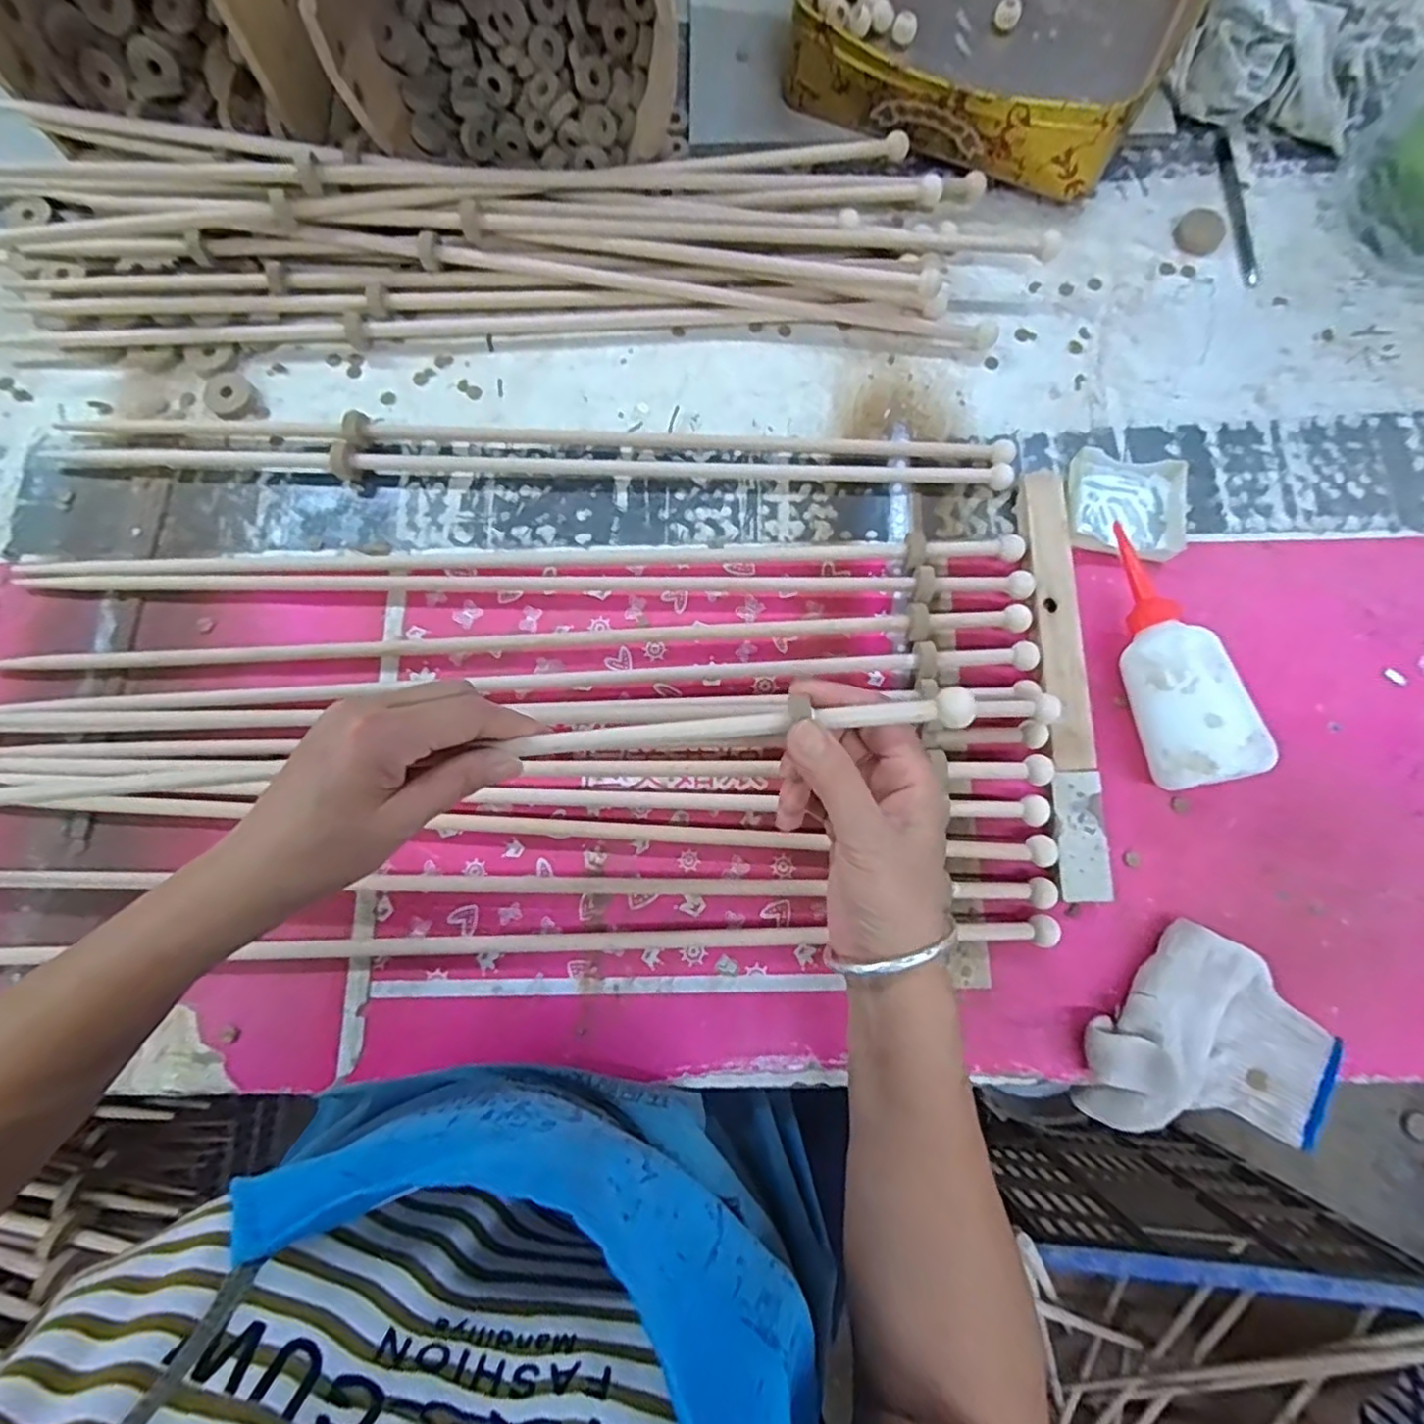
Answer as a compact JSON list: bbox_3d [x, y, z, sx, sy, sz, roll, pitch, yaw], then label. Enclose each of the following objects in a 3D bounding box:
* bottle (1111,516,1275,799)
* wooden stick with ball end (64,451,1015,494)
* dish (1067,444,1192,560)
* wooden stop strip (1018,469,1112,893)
[{"bbox_3d":[0.288,-0.039,0.431,0.054,0.060,0.180,-13,77,-3],"label":"bottle"},{"bbox_3d":[-0.126,-0.184,0.489,0.685,0.017,0.023,2,77,1],"label":"wooden stick with ball end"},{"bbox_3d":[0.296,-0.147,0.475,0.082,0.017,0.080,10,77,2],"label":"dish"},{"bbox_3d":[0.235,-0.025,0.444,0.032,0.023,0.288,0,77,0],"label":"wooden stop strip"}]

